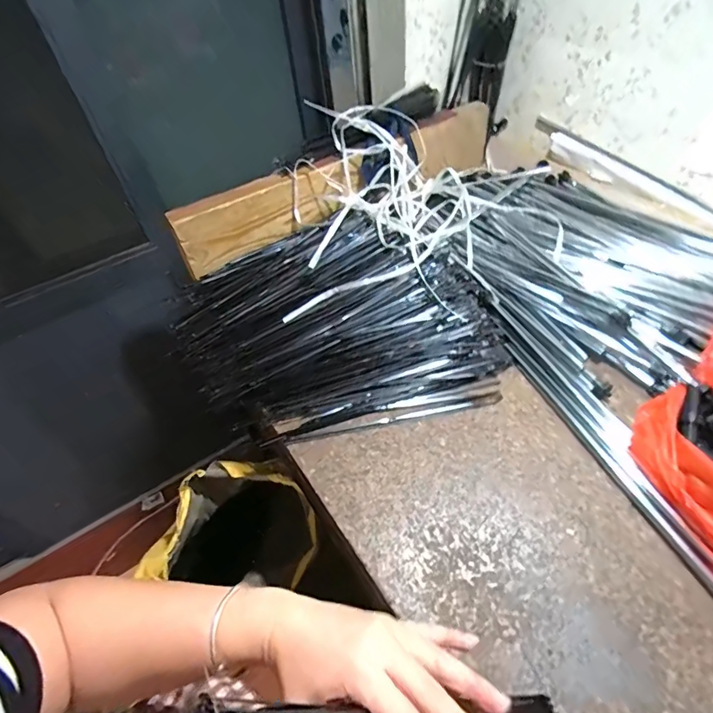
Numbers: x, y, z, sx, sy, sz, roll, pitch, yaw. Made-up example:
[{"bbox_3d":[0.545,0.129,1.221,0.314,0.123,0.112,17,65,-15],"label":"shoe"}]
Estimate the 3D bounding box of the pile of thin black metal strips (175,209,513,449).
[{"bbox_3d":[-0.032,-0.049,0.555,0.399,0.097,0.306,-10,46,-5],"label":"pile of thin black metal strips"}]

